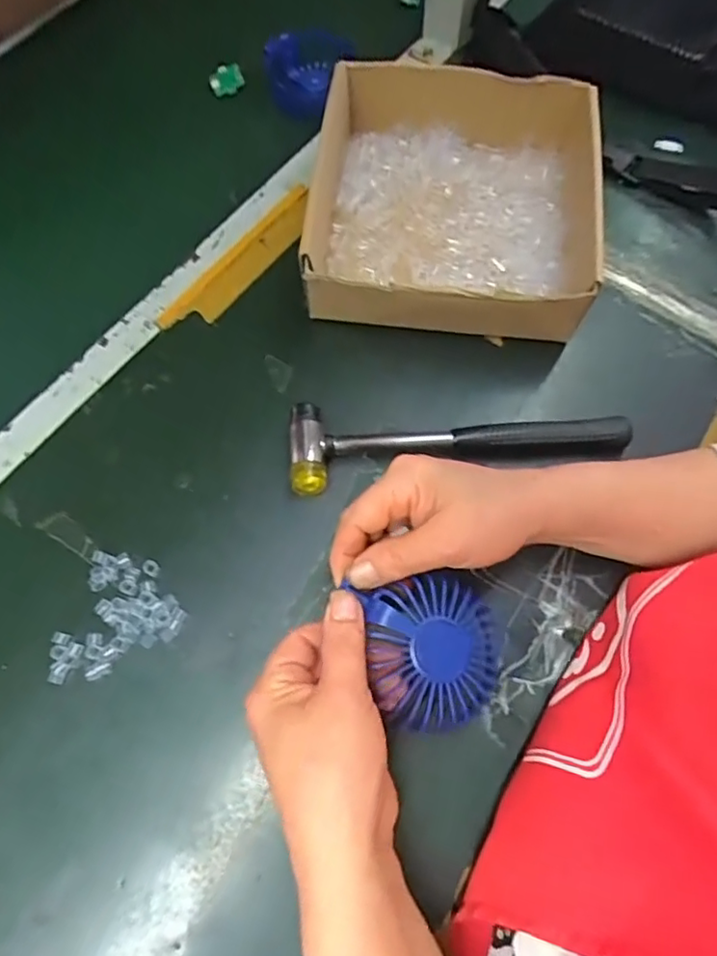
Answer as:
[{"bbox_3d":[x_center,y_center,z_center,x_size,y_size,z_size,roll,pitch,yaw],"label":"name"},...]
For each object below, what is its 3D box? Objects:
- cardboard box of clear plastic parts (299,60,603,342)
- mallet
[{"bbox_3d":[0.079,-0.215,0.466,0.217,0.080,0.217,5,67,3],"label":"cardboard box of clear plastic parts"},{"bbox_3d":[0.072,-0.032,0.418,0.239,0.025,0.057,-7,67,-2],"label":"mallet"}]

